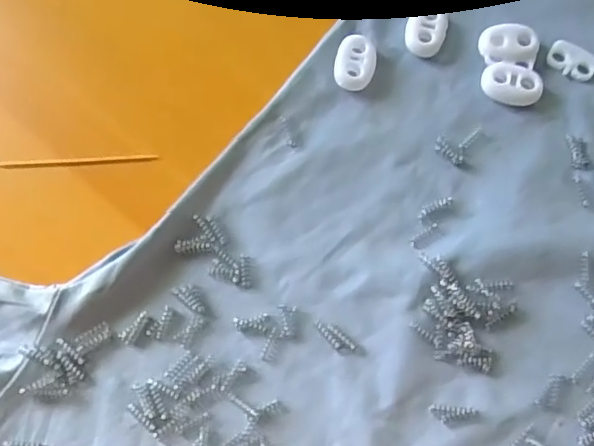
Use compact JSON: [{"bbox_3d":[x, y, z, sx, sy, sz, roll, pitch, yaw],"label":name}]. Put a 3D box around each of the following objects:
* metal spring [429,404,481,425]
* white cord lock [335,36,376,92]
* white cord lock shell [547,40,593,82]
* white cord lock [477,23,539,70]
[{"bbox_3d":[0.050,0.061,0.189,0.015,0.004,0.006,5,73,2],"label":"metal spring"},{"bbox_3d":[0.022,-0.061,0.227,0.015,0.006,0.021,7,73,3],"label":"white cord lock"},{"bbox_3d":[0.106,-0.063,0.227,0.018,0.004,0.012,34,76,10],"label":"white cord lock shell"},{"bbox_3d":[0.081,-0.068,0.228,0.022,0.006,0.016,0,73,1],"label":"white cord lock"}]

